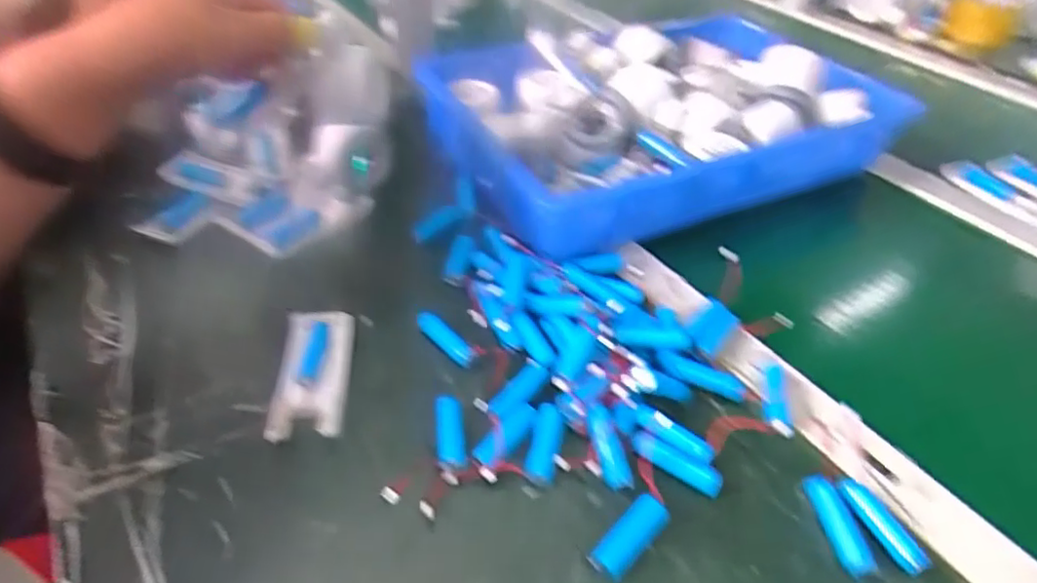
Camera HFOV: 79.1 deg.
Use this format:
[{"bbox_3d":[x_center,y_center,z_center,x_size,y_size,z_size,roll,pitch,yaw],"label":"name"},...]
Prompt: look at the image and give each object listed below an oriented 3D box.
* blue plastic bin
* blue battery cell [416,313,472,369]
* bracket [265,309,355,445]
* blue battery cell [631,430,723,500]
[{"bbox_3d":[0.150,-0.175,0.630,0.424,0.099,0.268,-18,46,-23],"label":"blue plastic bin"},{"bbox_3d":[-0.050,0.034,0.447,0.051,0.014,0.014,38,52,24],"label":"blue battery cell"},{"bbox_3d":[-0.137,0.055,0.422,0.043,0.012,0.106,-2,42,-6],"label":"bracket"},{"bbox_3d":[0.094,0.101,0.374,0.056,0.013,0.013,25,46,23],"label":"blue battery cell"}]

